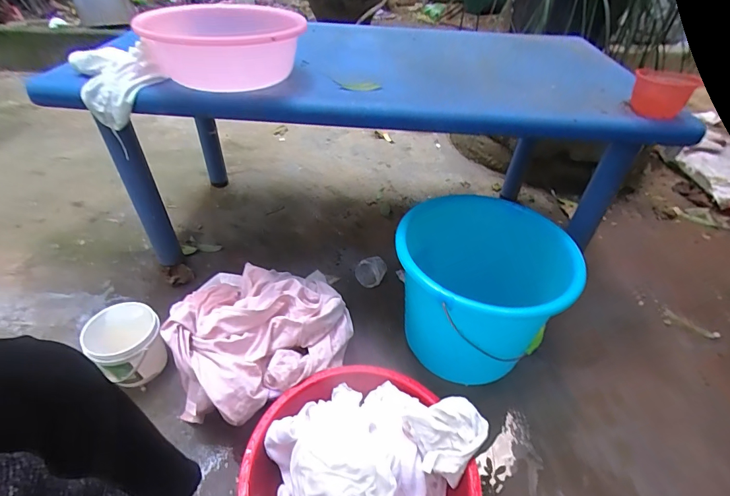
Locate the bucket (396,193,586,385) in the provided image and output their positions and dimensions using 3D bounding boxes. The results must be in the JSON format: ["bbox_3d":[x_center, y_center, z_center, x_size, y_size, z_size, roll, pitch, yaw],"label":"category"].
[{"bbox_3d":[0.231,0.083,0.813,0.323,0.272,0.341,1,41,-1],"label":"bucket"}]

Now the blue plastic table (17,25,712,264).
[{"bbox_3d":[-0.004,-0.252,0.957,1.094,0.425,0.553,-1,42,-4],"label":"blue plastic table"}]

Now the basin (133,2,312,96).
[{"bbox_3d":[-0.246,-0.355,0.695,0.264,0.114,0.341,-6,42,-9],"label":"basin"}]

